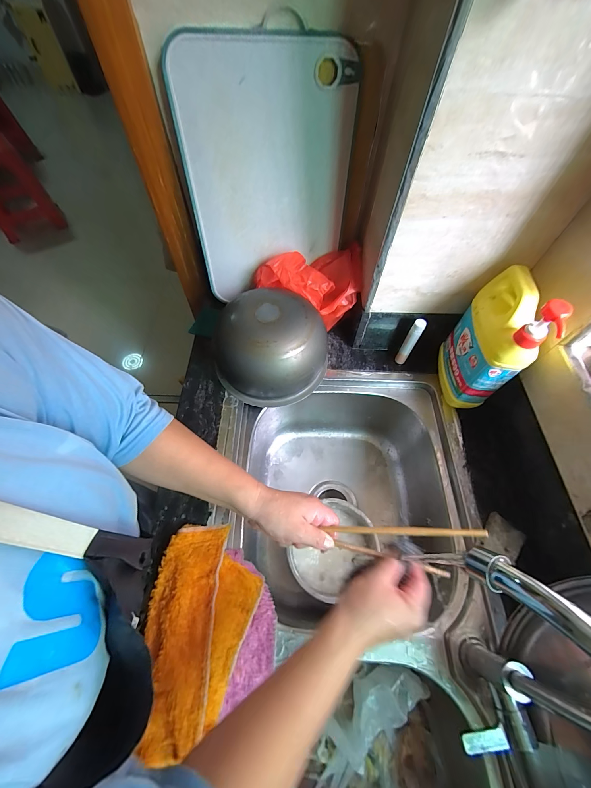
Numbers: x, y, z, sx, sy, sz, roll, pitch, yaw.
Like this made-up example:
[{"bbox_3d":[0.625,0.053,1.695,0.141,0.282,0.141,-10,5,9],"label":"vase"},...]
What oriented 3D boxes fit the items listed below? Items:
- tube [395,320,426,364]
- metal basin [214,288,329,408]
[{"bbox_3d":[0.221,-0.097,0.587,0.021,0.119,0.018,29,63,15],"label":"tube"},{"bbox_3d":[-0.051,-0.088,0.563,0.195,0.134,0.184,1,60,-1],"label":"metal basin"}]

